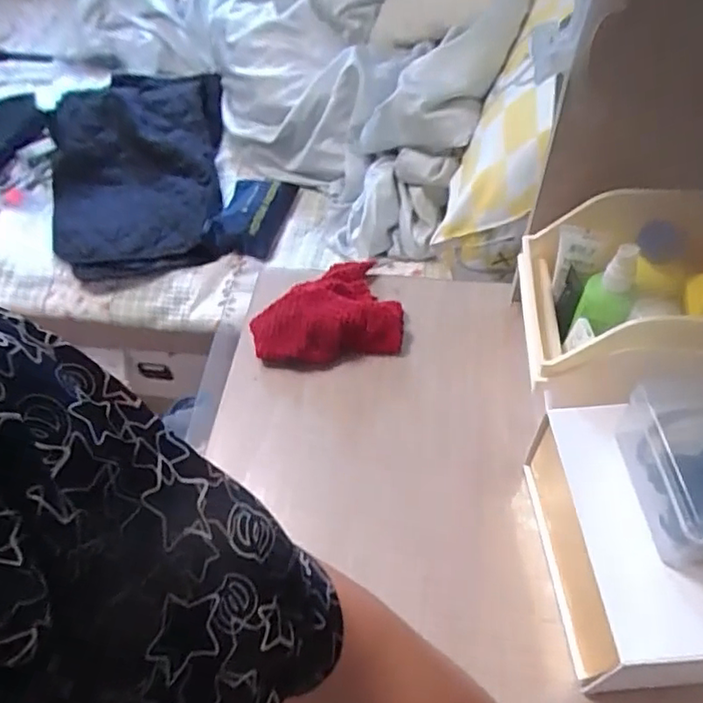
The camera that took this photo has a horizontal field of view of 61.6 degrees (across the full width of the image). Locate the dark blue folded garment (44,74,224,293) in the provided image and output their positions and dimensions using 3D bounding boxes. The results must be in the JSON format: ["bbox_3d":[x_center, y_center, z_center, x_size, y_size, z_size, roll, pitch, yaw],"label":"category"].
[{"bbox_3d":[-0.481,-0.422,1.293,0.372,0.102,0.638,-10,65,2],"label":"dark blue folded garment"}]

